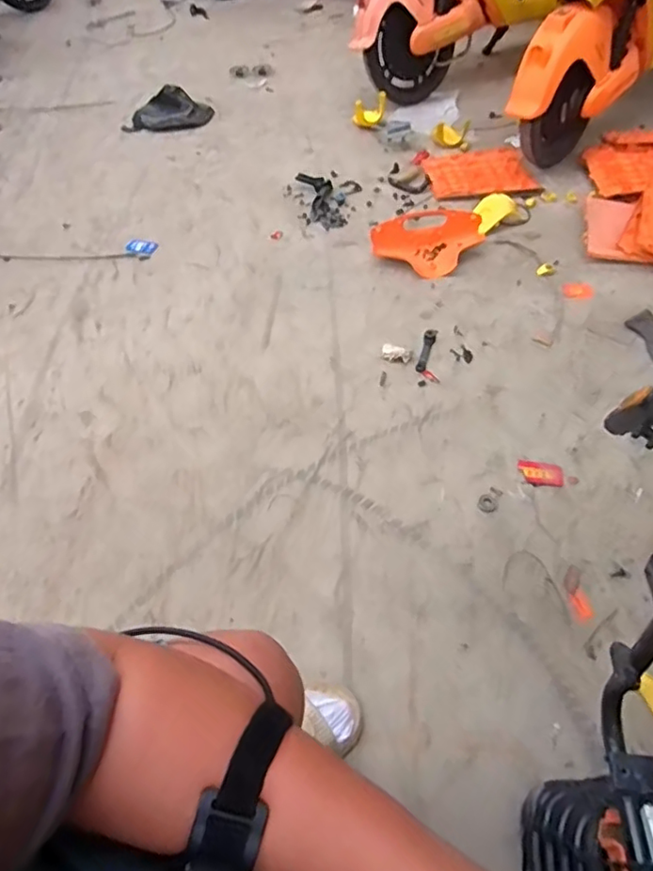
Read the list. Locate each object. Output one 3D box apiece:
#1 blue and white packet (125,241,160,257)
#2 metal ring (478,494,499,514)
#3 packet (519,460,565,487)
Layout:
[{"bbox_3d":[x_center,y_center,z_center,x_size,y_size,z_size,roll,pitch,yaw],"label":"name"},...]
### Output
[{"bbox_3d":[-0.538,-0.546,1.632,0.097,0.008,0.060,17,55,18],"label":"blue and white packet"},{"bbox_3d":[0.298,0.126,1.038,0.034,0.010,0.034,-2,51,3],"label":"metal ring"},{"bbox_3d":[0.411,0.072,1.072,0.081,0.013,0.048,7,52,10],"label":"packet"}]

